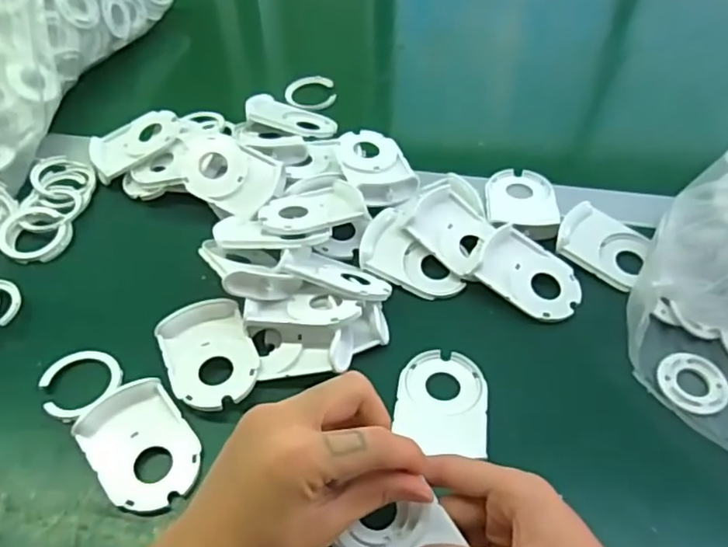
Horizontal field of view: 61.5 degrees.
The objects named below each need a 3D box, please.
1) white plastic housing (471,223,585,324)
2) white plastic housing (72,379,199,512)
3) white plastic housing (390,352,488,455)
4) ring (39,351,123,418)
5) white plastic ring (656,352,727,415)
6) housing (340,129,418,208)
[{"bbox_3d":[0.124,0.001,0.454,0.073,0.021,0.062,27,57,18],"label":"white plastic housing"},{"bbox_3d":[-0.138,0.106,0.379,0.058,0.012,0.081,-31,57,-23],"label":"white plastic housing"},{"bbox_3d":[0.051,0.082,0.397,0.057,0.014,0.075,6,53,3],"label":"white plastic housing"},{"bbox_3d":[-0.191,0.071,0.410,0.050,0.008,0.046,0,50,0],"label":"ring"},{"bbox_3d":[0.218,0.072,0.406,0.044,0.006,0.045,0,53,-1],"label":"white plastic ring"},{"bbox_3d":[0.009,-0.094,0.528,0.057,0.020,0.087,-16,52,-12],"label":"housing"}]

